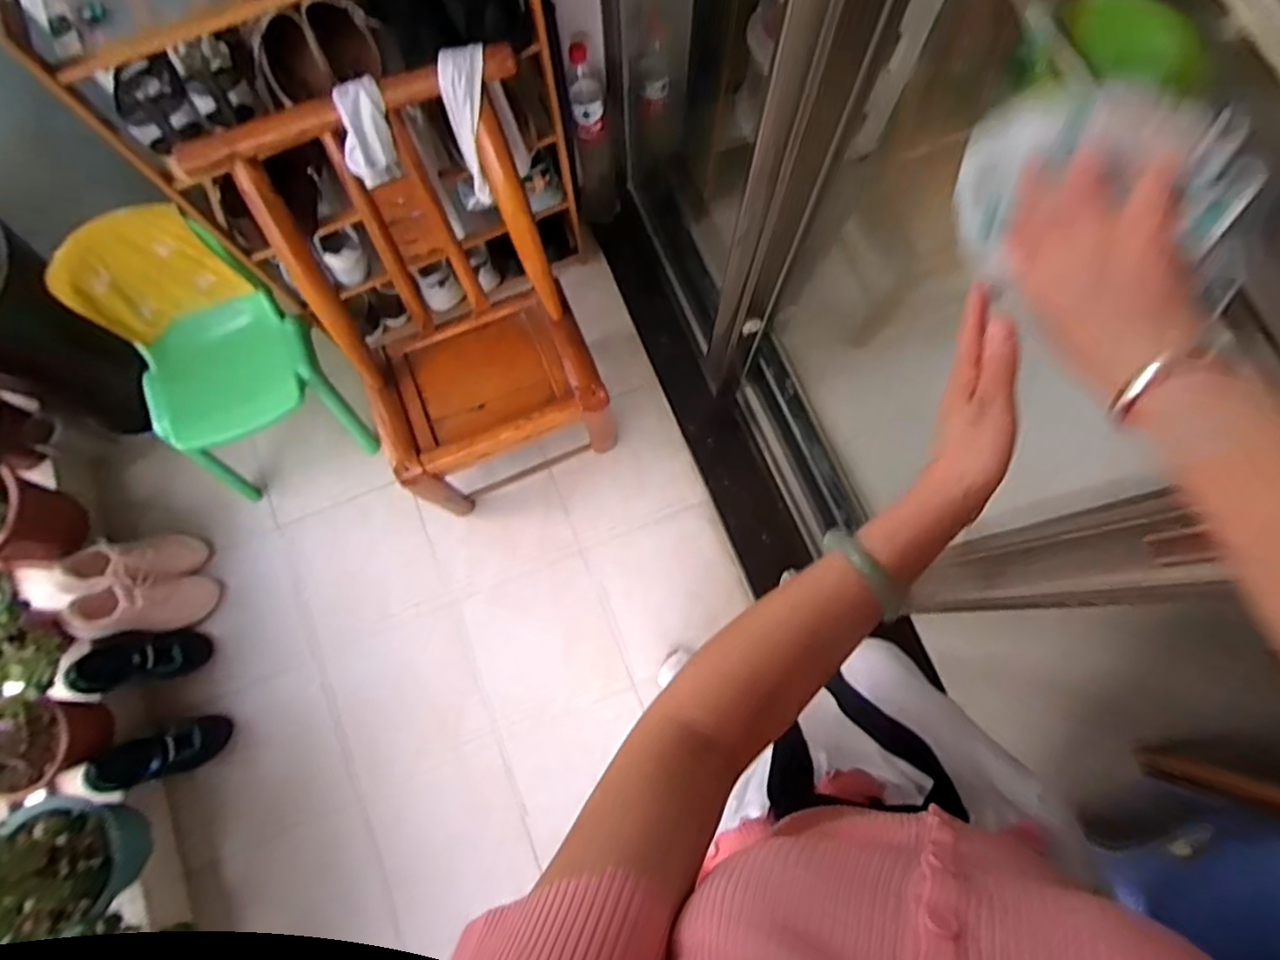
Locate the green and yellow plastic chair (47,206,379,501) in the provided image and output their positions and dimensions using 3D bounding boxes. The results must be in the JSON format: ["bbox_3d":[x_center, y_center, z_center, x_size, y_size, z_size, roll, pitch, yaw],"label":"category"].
[{"bbox_3d":[-0.799,-0.224,1.263,0.316,0.477,0.318,-19,77,-2],"label":"green and yellow plastic chair"}]

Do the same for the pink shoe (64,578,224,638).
[{"bbox_3d":[-0.977,0.251,1.316,0.087,0.249,0.090,-26,75,32],"label":"pink shoe"}]

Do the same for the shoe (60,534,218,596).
[{"bbox_3d":[-1.002,0.160,1.332,0.068,0.246,0.104,-33,74,39],"label":"shoe"}]

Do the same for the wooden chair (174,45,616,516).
[{"bbox_3d":[-0.307,-0.266,1.171,0.445,0.693,0.446,-25,78,-4],"label":"wooden chair"}]

